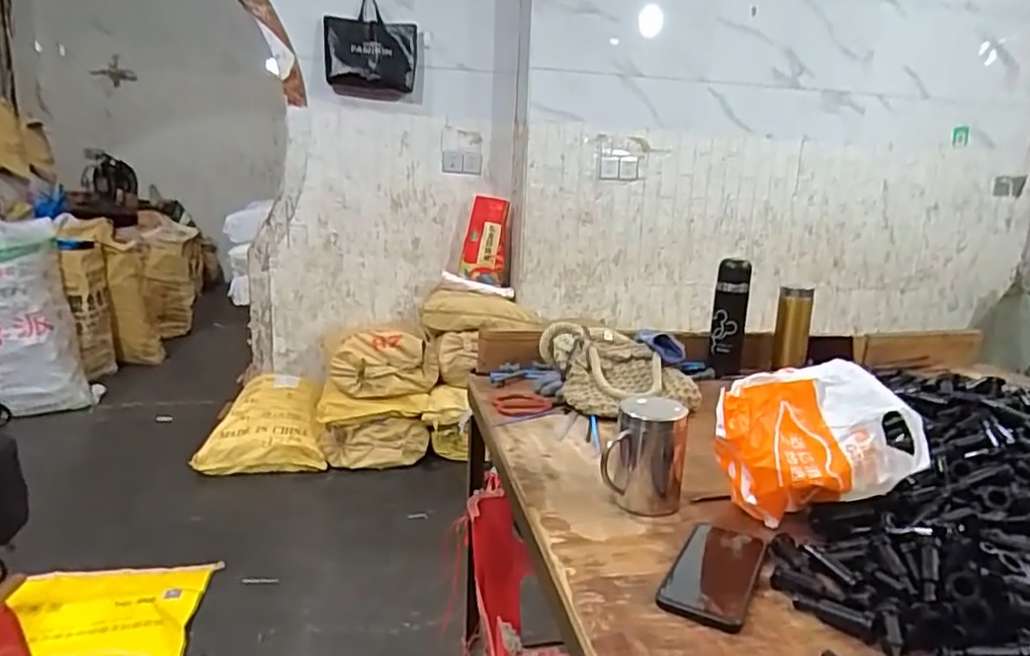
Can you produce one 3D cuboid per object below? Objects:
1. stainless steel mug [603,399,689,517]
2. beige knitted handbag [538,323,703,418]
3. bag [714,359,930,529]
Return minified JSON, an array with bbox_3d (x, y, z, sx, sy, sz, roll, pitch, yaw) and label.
[{"bbox_3d":[0.158,0.148,0.773,0.086,0.118,0.096,6,13,15],"label":"stainless steel mug"},{"bbox_3d":[0.176,0.067,1.121,0.229,0.095,0.204,-2,14,-17],"label":"beige knitted handbag"},{"bbox_3d":[0.328,0.133,0.730,0.210,0.155,0.111,1,13,-5],"label":"bag"}]

